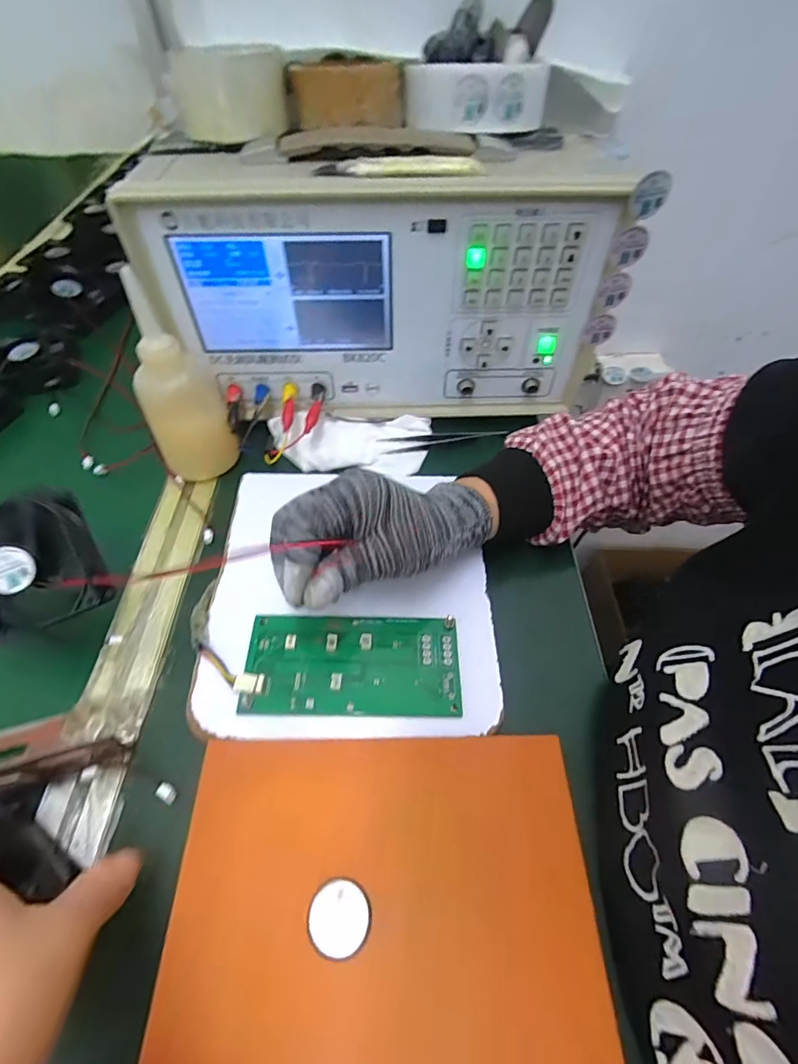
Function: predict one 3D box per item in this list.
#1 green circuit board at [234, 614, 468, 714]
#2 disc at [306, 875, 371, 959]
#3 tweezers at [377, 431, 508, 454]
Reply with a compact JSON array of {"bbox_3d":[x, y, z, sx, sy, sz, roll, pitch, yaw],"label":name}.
[{"bbox_3d":[-0.029,0.082,0.304,0.133,0.011,0.063,0,53,0],"label":"green circuit board"},{"bbox_3d":[-0.028,0.182,0.226,0.029,0.004,0.029,-2,54,3],"label":"disc"},{"bbox_3d":[0.041,-0.088,0.444,0.116,0.004,0.020,-13,55,-6],"label":"tweezers"}]

